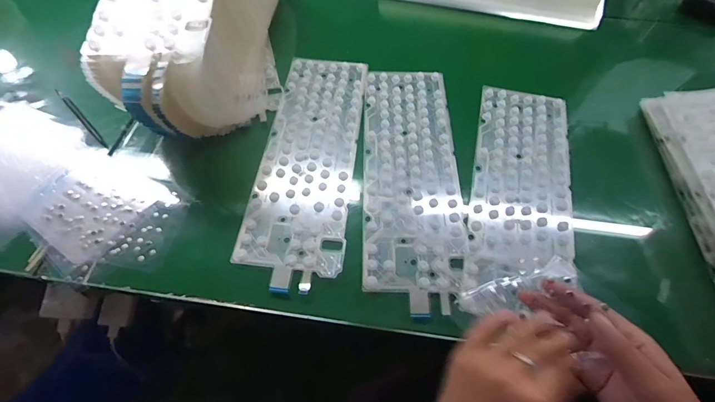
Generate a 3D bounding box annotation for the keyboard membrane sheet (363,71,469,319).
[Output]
[{"bbox_3d":[0.070,-0.044,0.451,0.119,0.005,0.357,2,60,0],"label":"keyboard membrane sheet"}]

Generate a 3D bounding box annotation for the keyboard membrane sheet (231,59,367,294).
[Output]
[{"bbox_3d":[-0.061,-0.067,0.464,0.125,0.006,0.361,6,60,3],"label":"keyboard membrane sheet"}]

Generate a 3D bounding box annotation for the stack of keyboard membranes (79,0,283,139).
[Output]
[{"bbox_3d":[-0.195,-0.246,0.471,0.144,0.170,0.354,3,60,1],"label":"stack of keyboard membranes"}]

